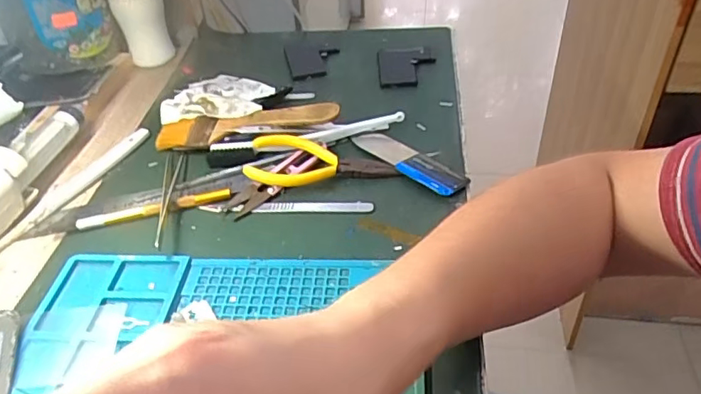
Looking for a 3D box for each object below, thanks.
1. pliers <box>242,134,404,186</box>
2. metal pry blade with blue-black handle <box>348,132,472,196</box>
[{"bbox_3d":[-0.022,-0.029,0.440,0.119,0.014,0.050,0,41,5],"label":"pliers"},{"bbox_3d":[0.047,-0.032,0.448,0.032,0.007,0.112,-33,49,-29],"label":"metal pry blade with blue-black handle"}]

